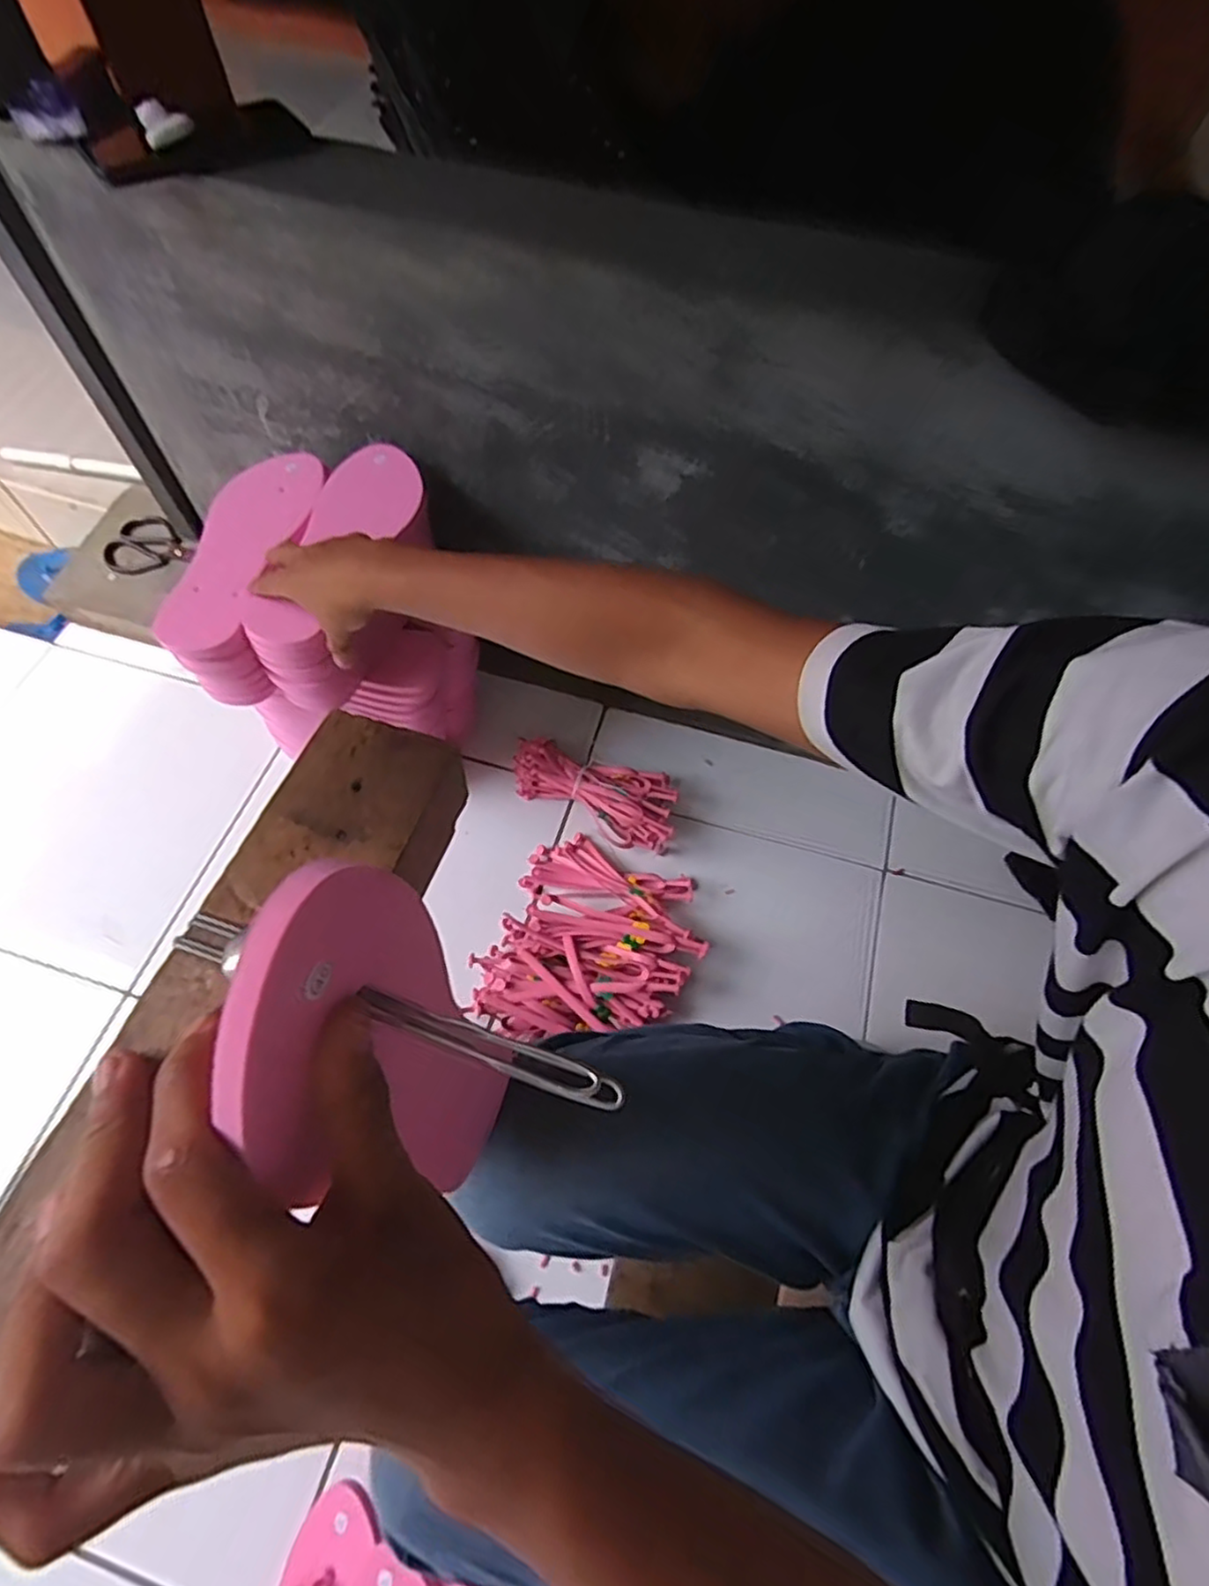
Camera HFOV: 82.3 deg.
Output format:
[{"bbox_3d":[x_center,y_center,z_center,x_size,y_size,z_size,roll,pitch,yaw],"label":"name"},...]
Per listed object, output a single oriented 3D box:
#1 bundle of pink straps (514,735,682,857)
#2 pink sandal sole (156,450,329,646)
[{"bbox_3d":[-0.014,-0.006,0.862,0.214,0.055,0.099,19,63,8],"label":"bundle of pink straps"},{"bbox_3d":[-0.342,-0.234,0.653,0.090,0.017,0.232,12,62,5],"label":"pink sandal sole"}]

